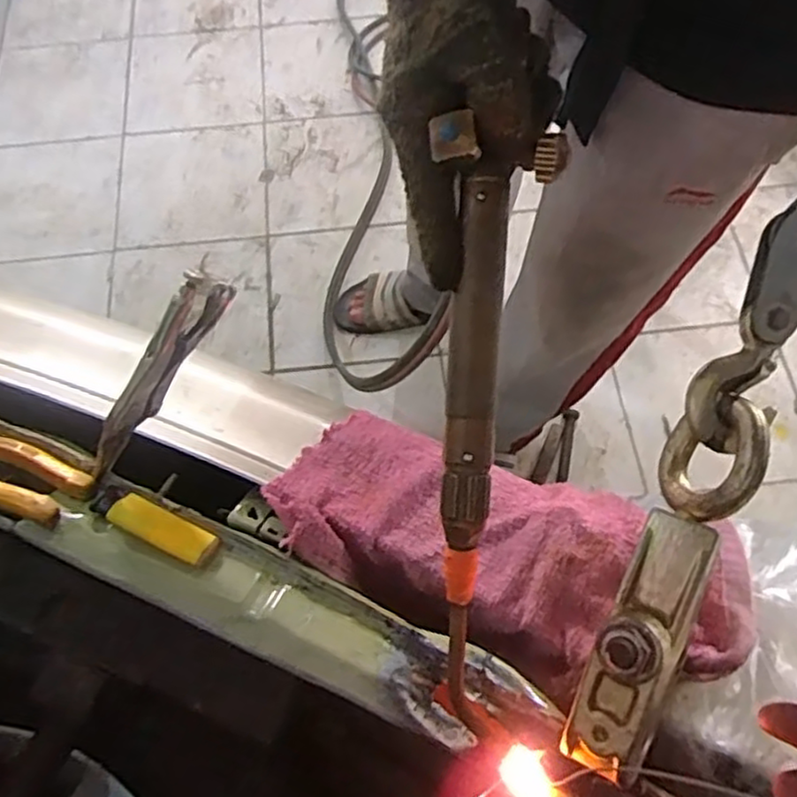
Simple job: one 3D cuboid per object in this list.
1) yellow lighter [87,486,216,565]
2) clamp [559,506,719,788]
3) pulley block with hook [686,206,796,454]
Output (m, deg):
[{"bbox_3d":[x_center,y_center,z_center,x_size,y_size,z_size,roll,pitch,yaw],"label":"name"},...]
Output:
[{"bbox_3d":[-0.151,0.077,0.432,0.081,0.009,0.022,23,68,11],"label":"yellow lighter"},{"bbox_3d":[0.123,0.120,0.354,0.038,0.049,0.131,25,68,12],"label":"clamp"},{"bbox_3d":[0.197,-0.038,0.380,0.040,0.021,0.135,28,92,14],"label":"pulley block with hook"}]

